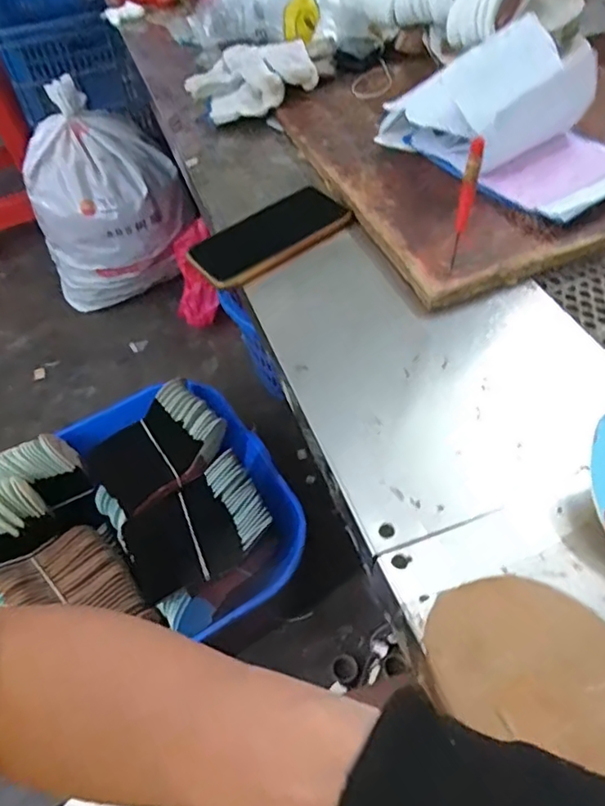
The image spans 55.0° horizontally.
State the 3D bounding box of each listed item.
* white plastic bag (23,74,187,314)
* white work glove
[{"bbox_3d":[-0.519,-0.522,1.535,0.389,0.502,0.308,-21,52,-10],"label":"white plastic bag"},{"bbox_3d":[-0.070,-0.415,0.752,0.169,0.056,0.112,-9,51,0],"label":"white work glove"}]

